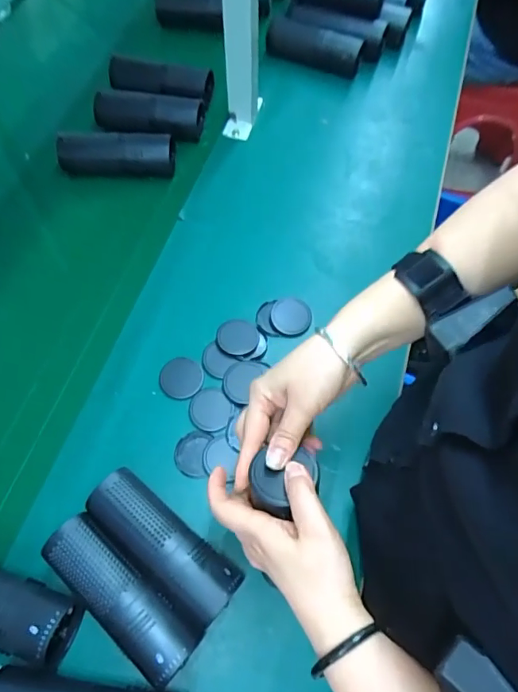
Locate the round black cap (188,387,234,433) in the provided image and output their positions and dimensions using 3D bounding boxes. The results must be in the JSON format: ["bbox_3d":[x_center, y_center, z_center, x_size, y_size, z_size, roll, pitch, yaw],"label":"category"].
[{"bbox_3d":[-0.056,0.072,0.544,0.047,0.005,0.052,-34,69,-16],"label":"round black cap"}]

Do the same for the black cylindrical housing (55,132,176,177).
[{"bbox_3d":[-0.207,-0.280,0.695,0.177,0.051,0.047,1,63,0],"label":"black cylindrical housing"}]

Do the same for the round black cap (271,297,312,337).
[{"bbox_3d":[0.040,-0.037,0.601,0.049,0.011,0.052,0,63,0],"label":"round black cap"}]

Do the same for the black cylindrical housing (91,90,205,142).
[{"bbox_3d":[-0.172,-0.364,0.741,0.173,0.045,0.062,5,64,2],"label":"black cylindrical housing"}]

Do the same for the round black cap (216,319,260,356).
[{"bbox_3d":[-0.026,-0.010,0.584,0.051,0.010,0.051,5,63,-9],"label":"round black cap"}]

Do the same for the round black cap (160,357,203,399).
[{"bbox_3d":[-0.092,0.037,0.566,0.050,0.006,0.049,0,63,0],"label":"round black cap"}]

